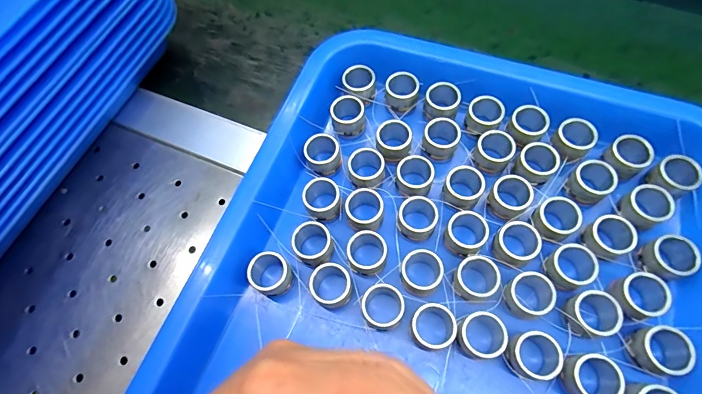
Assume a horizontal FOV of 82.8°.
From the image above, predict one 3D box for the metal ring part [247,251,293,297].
[{"bbox_3d":[-0.051,0.051,0.253,0.024,0.027,0.024,-1,65,2],"label":"metal ring part"}]

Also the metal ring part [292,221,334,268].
[{"bbox_3d":[-0.024,0.033,0.259,0.024,0.024,0.027,-38,69,-14],"label":"metal ring part"}]

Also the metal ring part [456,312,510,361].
[{"bbox_3d":[0.074,0.081,0.230,0.026,0.025,0.024,-1,65,2],"label":"metal ring part"}]

